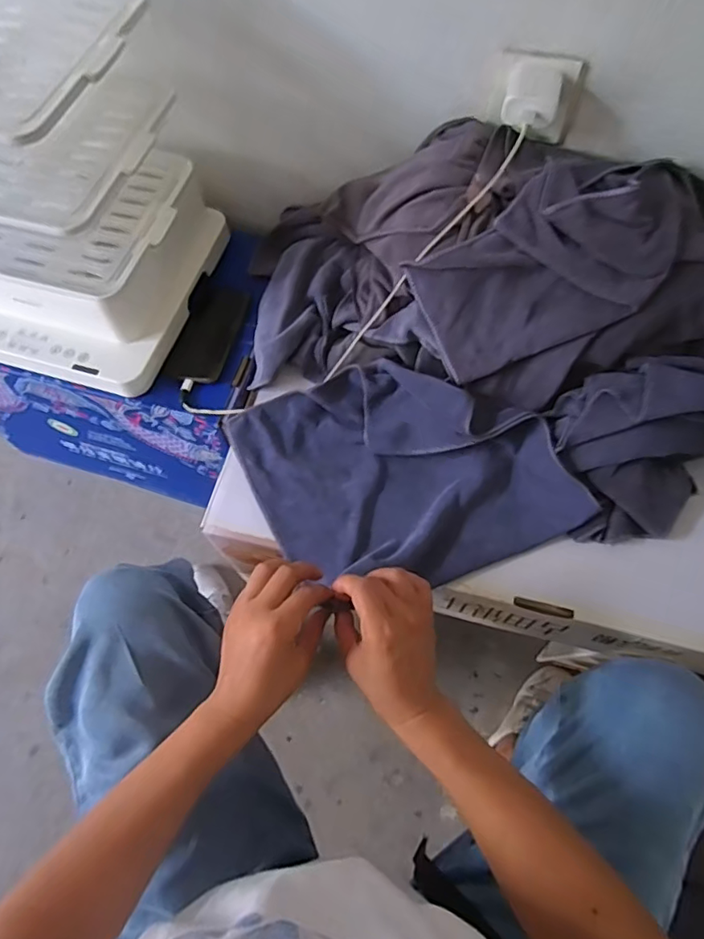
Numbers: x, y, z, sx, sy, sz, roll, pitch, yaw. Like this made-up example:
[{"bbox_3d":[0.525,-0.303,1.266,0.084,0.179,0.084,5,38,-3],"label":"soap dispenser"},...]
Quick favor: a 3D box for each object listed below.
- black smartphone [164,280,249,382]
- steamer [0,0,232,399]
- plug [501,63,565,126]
[{"bbox_3d":[-0.213,-0.201,0.803,0.073,0.014,0.154,25,86,-17],"label":"black smartphone"},{"bbox_3d":[-0.364,-0.331,0.594,0.294,0.385,0.290,14,65,7],"label":"steamer"},{"bbox_3d":[0.185,-0.381,0.551,0.053,0.026,0.067,15,65,7],"label":"plug"}]

